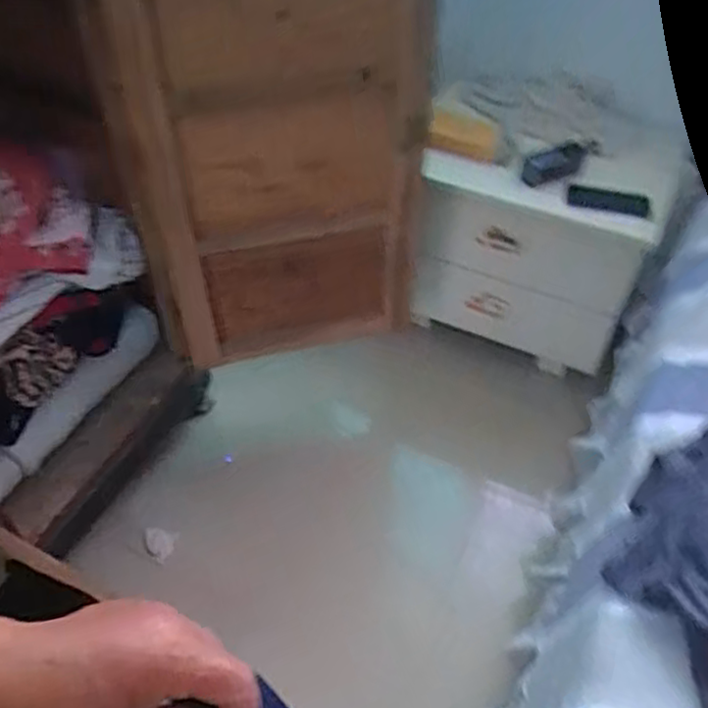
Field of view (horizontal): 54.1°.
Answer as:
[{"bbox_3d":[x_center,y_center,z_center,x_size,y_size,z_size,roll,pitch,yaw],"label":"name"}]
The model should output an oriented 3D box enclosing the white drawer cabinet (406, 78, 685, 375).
[{"bbox_3d":[0.406,-0.297,1.624,0.539,0.440,0.374,17,50,14],"label":"white drawer cabinet"}]

